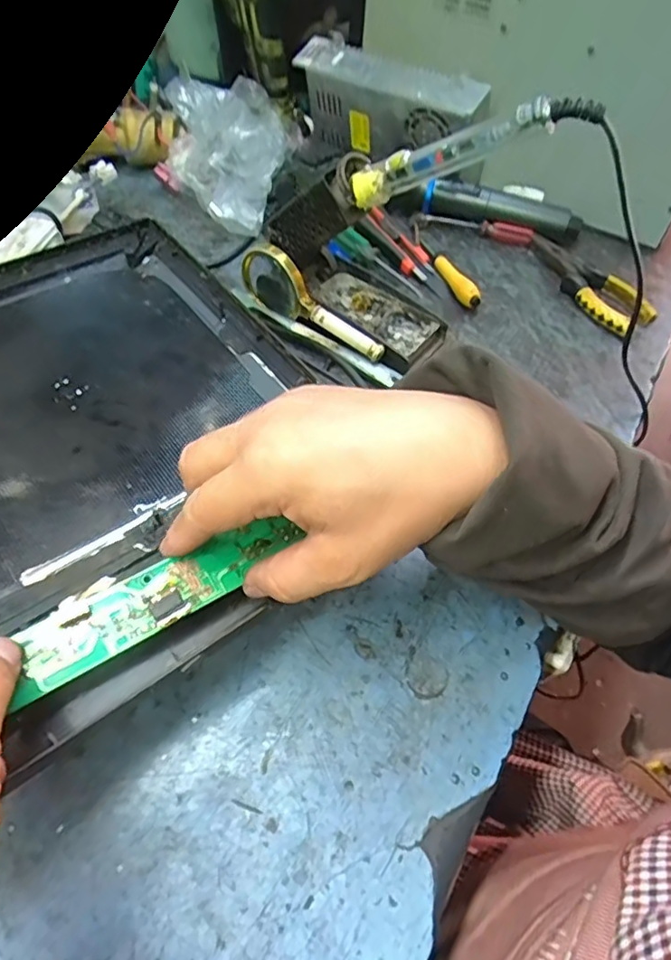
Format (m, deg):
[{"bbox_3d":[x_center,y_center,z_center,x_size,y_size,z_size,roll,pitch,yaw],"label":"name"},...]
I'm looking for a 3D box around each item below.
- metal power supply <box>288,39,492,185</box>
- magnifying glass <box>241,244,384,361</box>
[{"bbox_3d":[0.062,-0.399,0.631,0.209,0.108,0.055,30,55,20],"label":"metal power supply"},{"bbox_3d":[-0.021,-0.147,0.480,0.146,0.064,0.011,33,58,19],"label":"magnifying glass"}]

